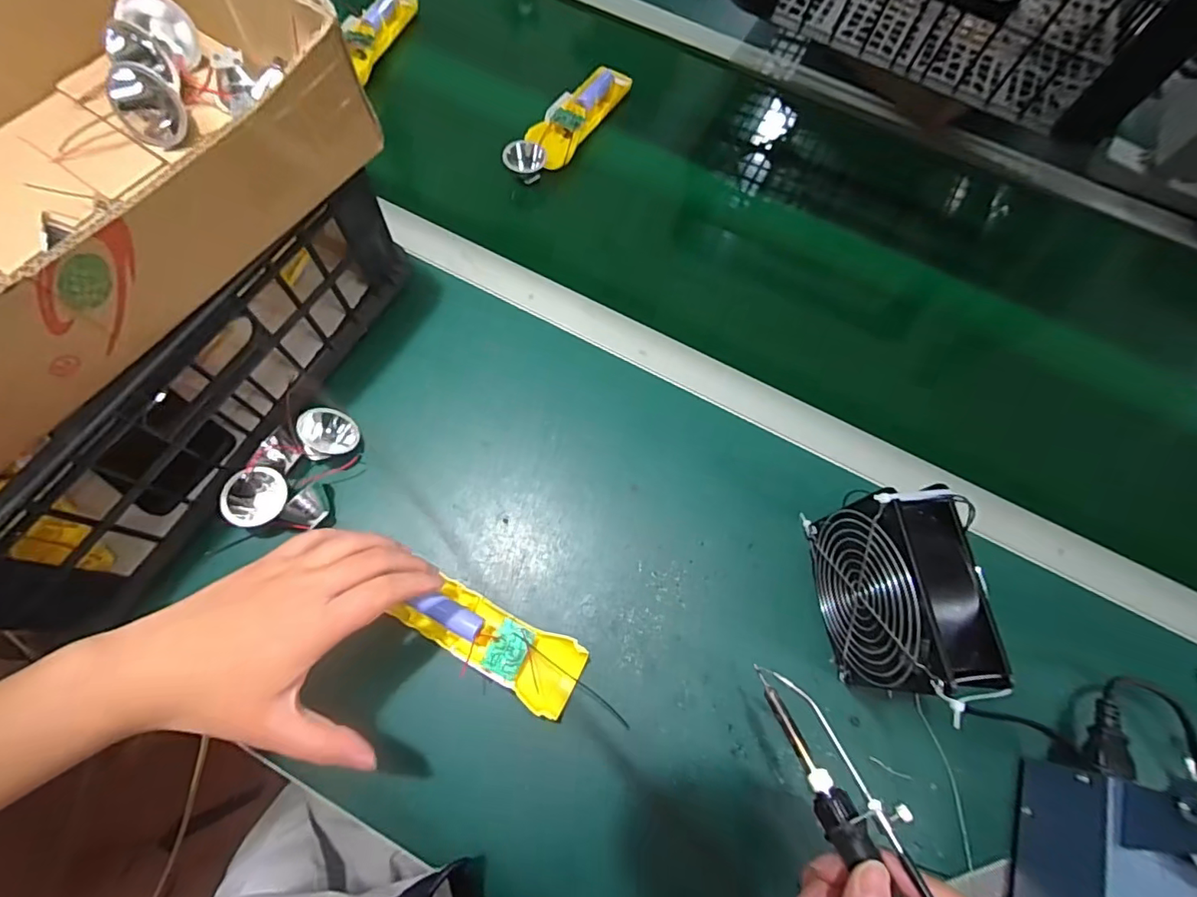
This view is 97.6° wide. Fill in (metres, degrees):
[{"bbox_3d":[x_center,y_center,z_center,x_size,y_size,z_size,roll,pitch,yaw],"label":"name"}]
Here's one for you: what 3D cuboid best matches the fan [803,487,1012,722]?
[{"bbox_3d":[0.201,0.098,0.361,0.049,0.123,0.135,-2,69,-3],"label":"fan"}]

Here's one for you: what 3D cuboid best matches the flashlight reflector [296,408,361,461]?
[{"bbox_3d":[-0.222,-0.014,0.432,0.041,0.020,0.042,-19,113,-11],"label":"flashlight reflector"}]

